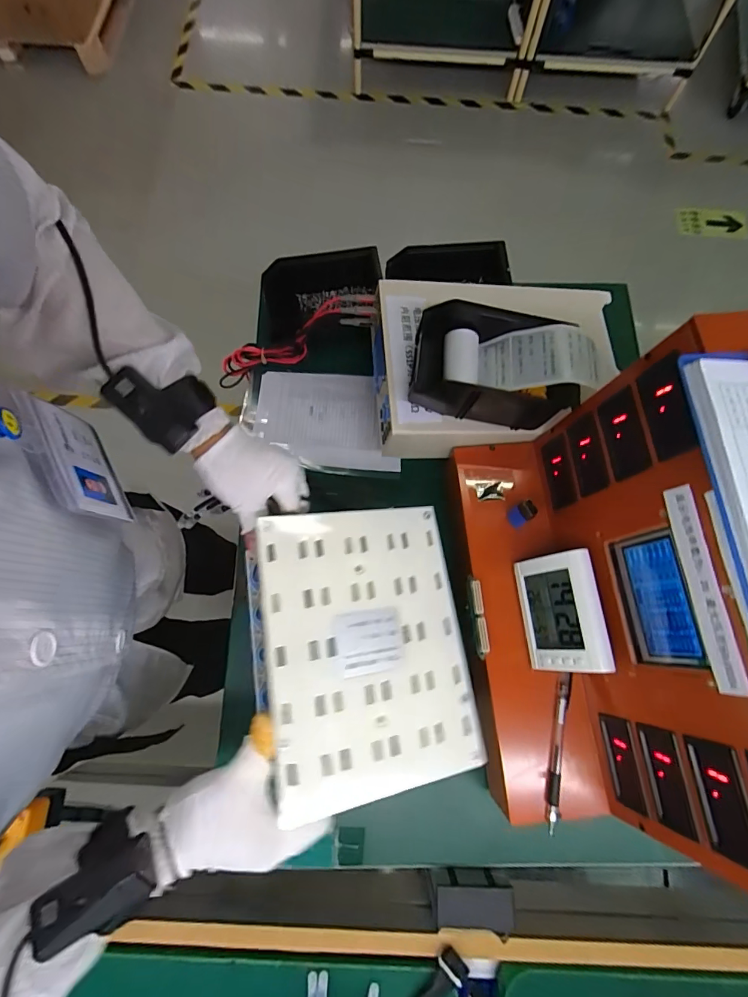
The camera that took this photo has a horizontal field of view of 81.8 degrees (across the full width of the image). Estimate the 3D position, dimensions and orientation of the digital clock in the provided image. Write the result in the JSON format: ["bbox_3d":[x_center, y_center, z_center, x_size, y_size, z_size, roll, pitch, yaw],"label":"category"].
[{"bbox_3d":[0.187,0.113,0.436,0.049,0.080,0.114,-4,74,-3],"label":"digital clock"}]

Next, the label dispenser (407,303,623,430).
[{"bbox_3d":[0.150,-0.145,0.493,0.204,0.074,0.100,9,74,1],"label":"label dispenser"}]

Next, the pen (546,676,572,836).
[{"bbox_3d":[0.189,0.255,0.442,0.012,0.009,0.146,12,74,2],"label":"pen"}]

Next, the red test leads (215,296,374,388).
[{"bbox_3d":[-0.114,-0.220,0.608,0.256,0.054,0.033,-17,73,26],"label":"red test leads"}]

